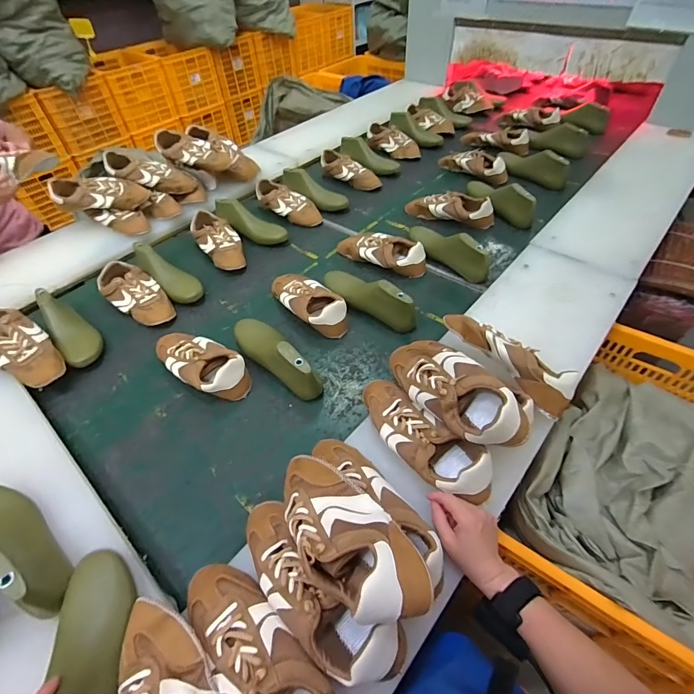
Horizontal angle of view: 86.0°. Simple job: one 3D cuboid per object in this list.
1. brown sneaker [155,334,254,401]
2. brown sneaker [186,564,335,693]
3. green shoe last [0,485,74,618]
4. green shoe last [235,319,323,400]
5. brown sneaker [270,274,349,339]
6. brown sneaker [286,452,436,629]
[{"bbox_3d":[-0.299,0.027,0.753,0.241,0.066,0.102,28,57,24],"label":"brown sneaker"},{"bbox_3d":[-0.099,0.341,0.416,0.092,0.083,0.229,-33,56,-21],"label":"brown sneaker"},{"bbox_3d":[-0.454,0.242,0.488,0.256,0.091,0.072,22,56,20],"label":"green shoe last"},{"bbox_3d":[-0.143,0.007,0.740,0.077,0.089,0.248,-38,58,-25],"label":"green shoe last"},{"bbox_3d":[-0.092,-0.108,0.850,0.104,0.064,0.234,-32,55,-21],"label":"brown sneaker"},{"bbox_3d":[-0.010,0.219,0.445,0.104,0.071,0.244,-34,37,-23],"label":"brown sneaker"}]

